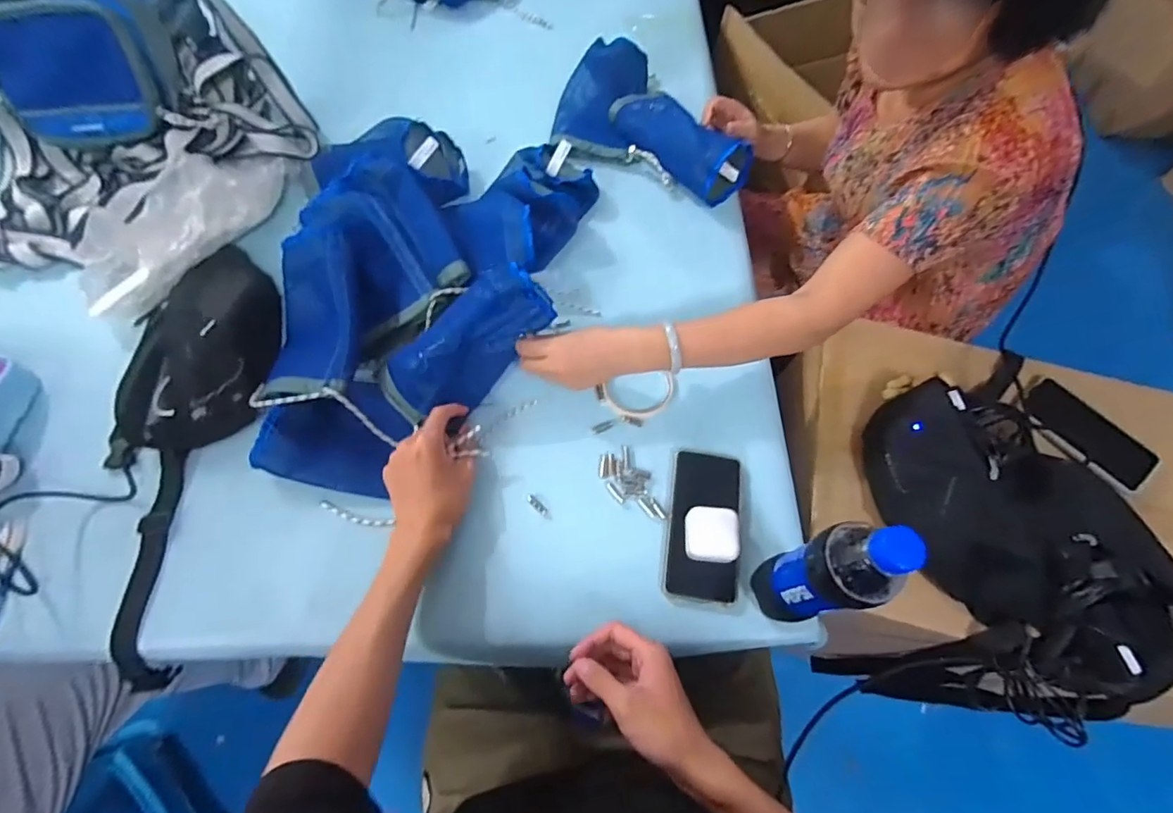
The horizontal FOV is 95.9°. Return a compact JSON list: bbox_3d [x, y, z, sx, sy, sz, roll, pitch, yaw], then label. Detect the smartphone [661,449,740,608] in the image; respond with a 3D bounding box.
[{"bbox_3d":[0.128,0.127,0.579,0.079,0.012,0.166,8,64,2],"label":"smartphone"}]

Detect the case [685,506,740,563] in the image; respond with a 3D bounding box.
[{"bbox_3d":[0.134,0.137,0.565,0.054,0.025,0.059,3,64,0],"label":"case"}]

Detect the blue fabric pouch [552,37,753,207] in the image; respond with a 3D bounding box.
[{"bbox_3d":[0.111,-0.445,0.817,0.322,0.077,0.197,29,67,12],"label":"blue fabric pouch"}]

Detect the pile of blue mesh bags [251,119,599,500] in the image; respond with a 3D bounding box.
[{"bbox_3d":[-0.201,-0.158,0.649,0.313,0.098,0.514,15,65,6],"label":"pile of blue mesh bags"}]

